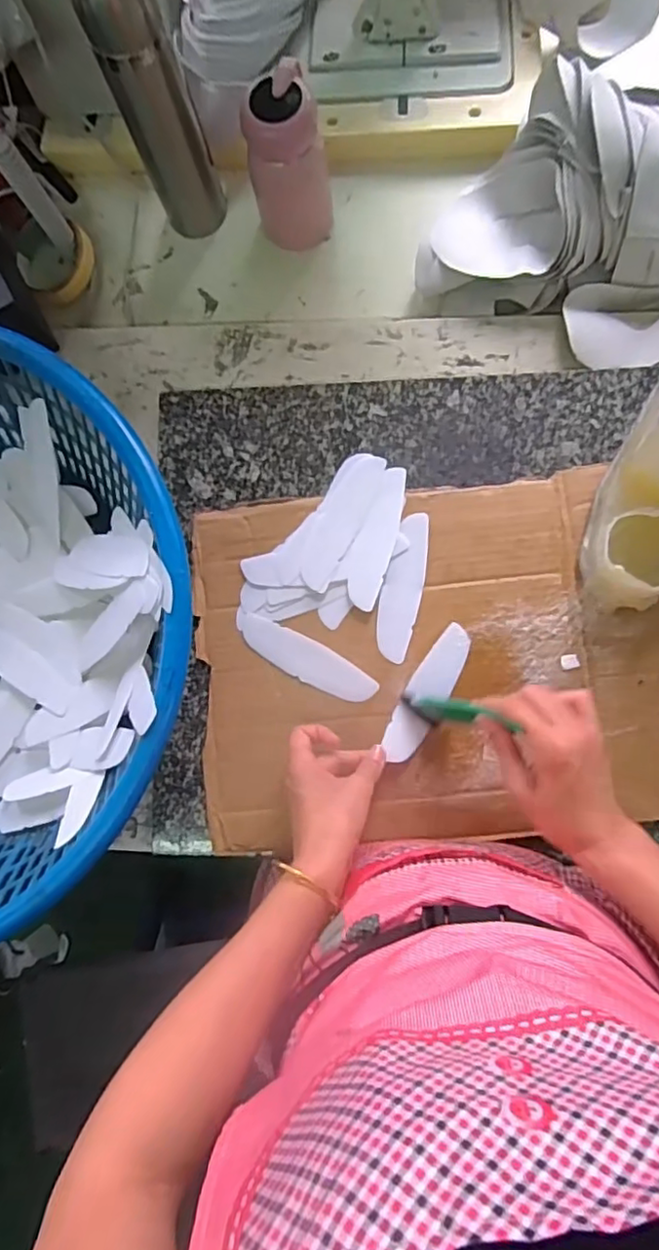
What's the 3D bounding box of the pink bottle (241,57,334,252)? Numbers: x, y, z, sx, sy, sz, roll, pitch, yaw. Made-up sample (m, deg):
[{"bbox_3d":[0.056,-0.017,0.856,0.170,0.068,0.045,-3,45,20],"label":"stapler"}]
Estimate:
[{"bbox_3d":[-0.039,-0.446,0.598,0.071,0.137,0.066,-9,83,3],"label":"pink bottle"}]

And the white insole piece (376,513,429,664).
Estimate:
[{"bbox_3d":[0.069,-0.035,0.570,0.035,0.004,0.136,13,85,5],"label":"white insole piece"}]

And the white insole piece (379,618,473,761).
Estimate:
[{"bbox_3d":[0.089,0.061,0.553,0.036,0.005,0.132,32,85,5],"label":"white insole piece"}]

